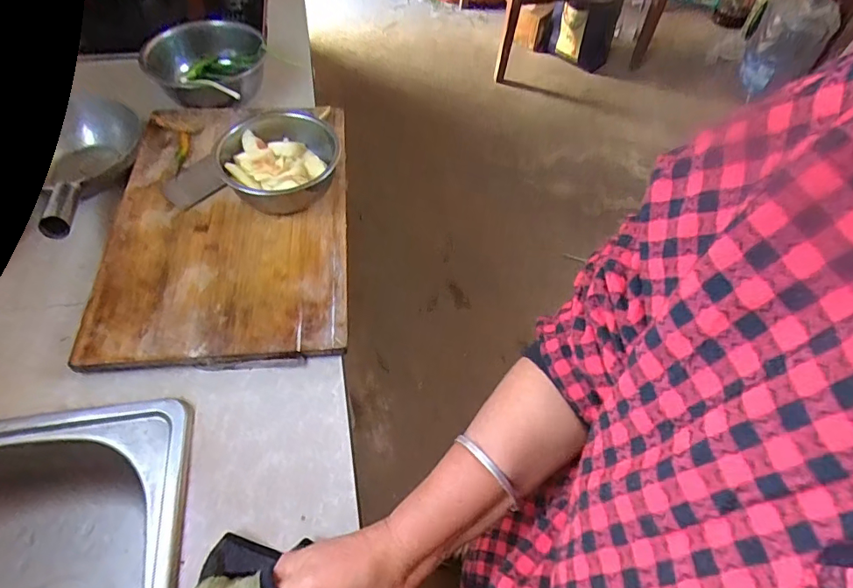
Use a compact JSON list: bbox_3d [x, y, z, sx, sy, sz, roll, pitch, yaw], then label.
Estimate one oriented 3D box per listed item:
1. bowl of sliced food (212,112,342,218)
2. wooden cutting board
[{"bbox_3d":[-0.214,-0.181,0.708,0.154,0.067,0.160,3,60,-6],"label":"bowl of sliced food"},{"bbox_3d":[-0.271,-0.112,0.704,0.308,0.032,0.457,-3,58,-4],"label":"wooden cutting board"}]

